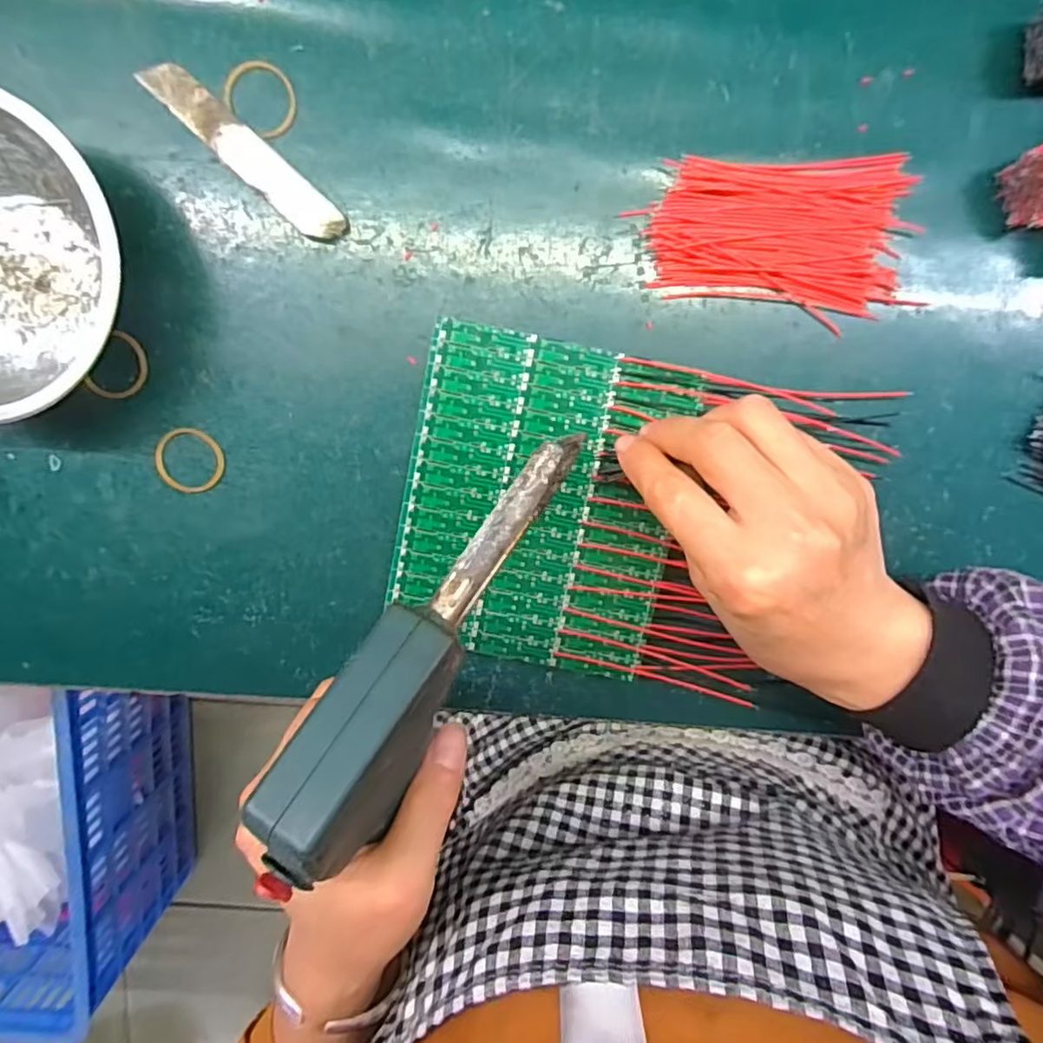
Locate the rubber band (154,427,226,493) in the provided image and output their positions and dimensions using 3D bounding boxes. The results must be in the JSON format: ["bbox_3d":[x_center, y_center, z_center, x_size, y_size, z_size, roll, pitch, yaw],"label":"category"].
[{"bbox_3d":[-0.158,-0.029,0.302,0.033,0.004,0.030,0,98,-2],"label":"rubber band"}]

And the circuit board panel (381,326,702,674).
[{"bbox_3d":[0.009,-0.007,0.297,0.123,0.006,0.147,12,97,-4],"label":"circuit board panel"}]

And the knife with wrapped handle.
[{"bbox_3d":[-0.121,-0.162,0.280,0.103,0.004,0.018,41,95,-7],"label":"knife with wrapped handle"}]

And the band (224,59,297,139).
[{"bbox_3d":[-0.112,-0.184,0.275,0.033,0.004,0.027,43,94,-7],"label":"band"}]

